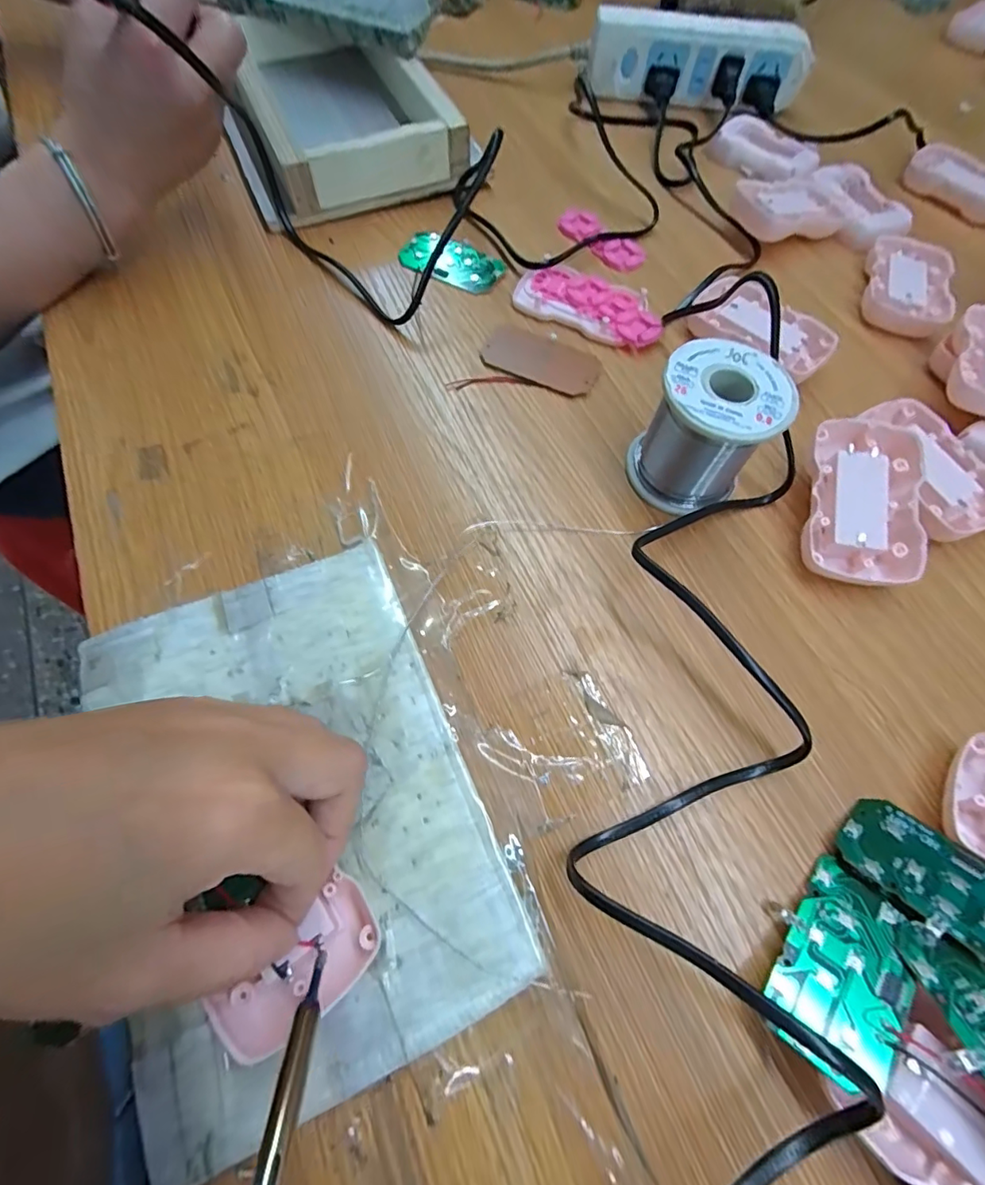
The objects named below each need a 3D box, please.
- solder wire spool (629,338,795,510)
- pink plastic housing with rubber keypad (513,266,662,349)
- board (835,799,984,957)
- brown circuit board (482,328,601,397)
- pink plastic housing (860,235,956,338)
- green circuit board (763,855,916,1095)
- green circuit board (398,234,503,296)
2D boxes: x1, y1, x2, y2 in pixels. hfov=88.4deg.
[{"bbox_3d":[0.112,-0.086,0.267,0.059,0.063,0.059,30,68,11],"label":"solder wire spool"},{"bbox_3d":[0.066,-0.197,0.345,0.101,0.009,0.049,22,66,8],"label":"pink plastic housing with rubber keypad"},{"bbox_3d":[0.174,0.114,0.192,0.042,0.004,0.073,-31,45,-26],"label":"board"},{"bbox_3d":[0.031,-0.150,0.328,0.076,0.005,0.039,26,67,10],"label":"brown circuit board"},{"bbox_3d":[0.298,-0.224,0.369,0.055,0.021,0.092,21,66,7],"label":"pink plastic housing"},{"bbox_3d":[0.128,0.137,0.185,0.036,0.004,0.067,27,55,34],"label":"green circuit board"},{"bbox_3d":[-0.031,-0.238,0.364,0.072,0.011,0.043,20,66,7],"label":"green circuit board"}]

